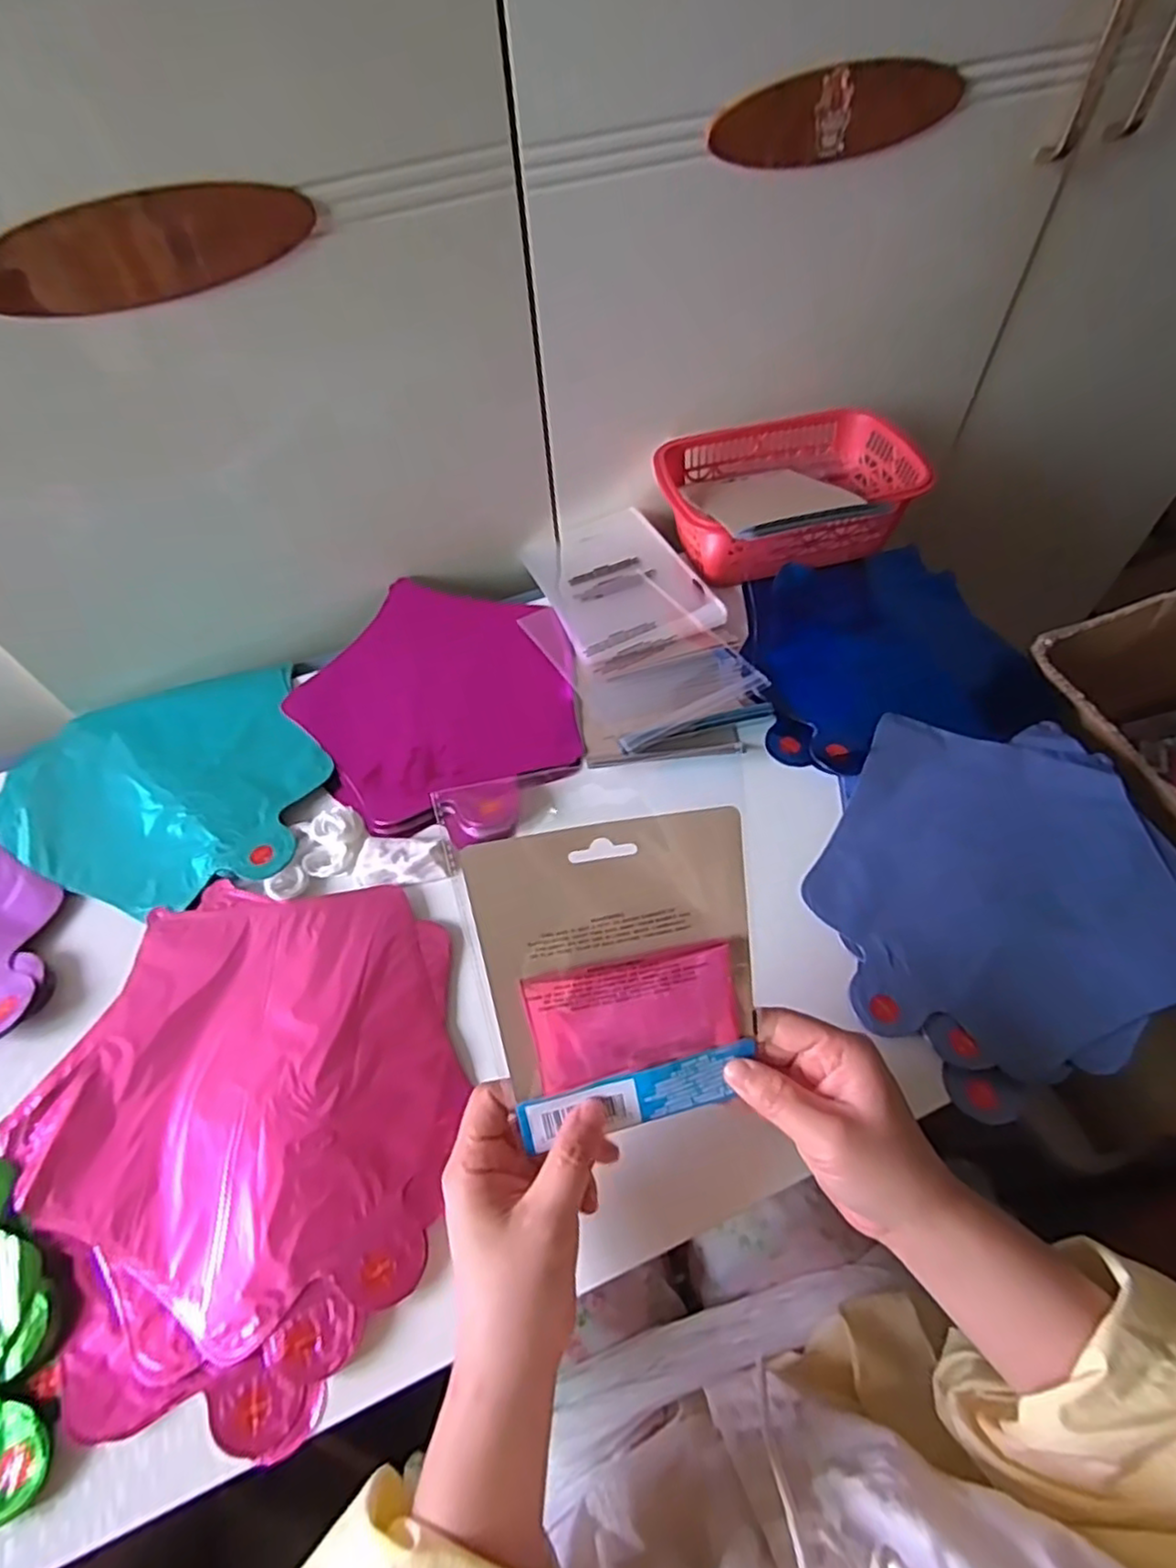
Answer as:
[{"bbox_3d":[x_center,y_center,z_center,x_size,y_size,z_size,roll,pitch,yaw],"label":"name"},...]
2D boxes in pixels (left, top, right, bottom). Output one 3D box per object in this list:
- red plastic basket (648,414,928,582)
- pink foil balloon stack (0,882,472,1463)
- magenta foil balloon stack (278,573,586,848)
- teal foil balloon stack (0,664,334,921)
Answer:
[{"bbox_3d":[0.171,-0.256,0.612,0.215,0.067,0.154,-14,57,-6],"label":"red plastic basket"},{"bbox_3d":[-0.193,0.183,0.384,0.235,0.010,0.257,5,57,7],"label":"pink foil balloon stack"},{"bbox_3d":[-0.114,-0.066,0.543,0.228,0.015,0.225,17,59,14],"label":"magenta foil balloon stack"},{"bbox_3d":[-0.319,0.002,0.516,0.234,0.017,0.210,-16,57,-7],"label":"teal foil balloon stack"}]

